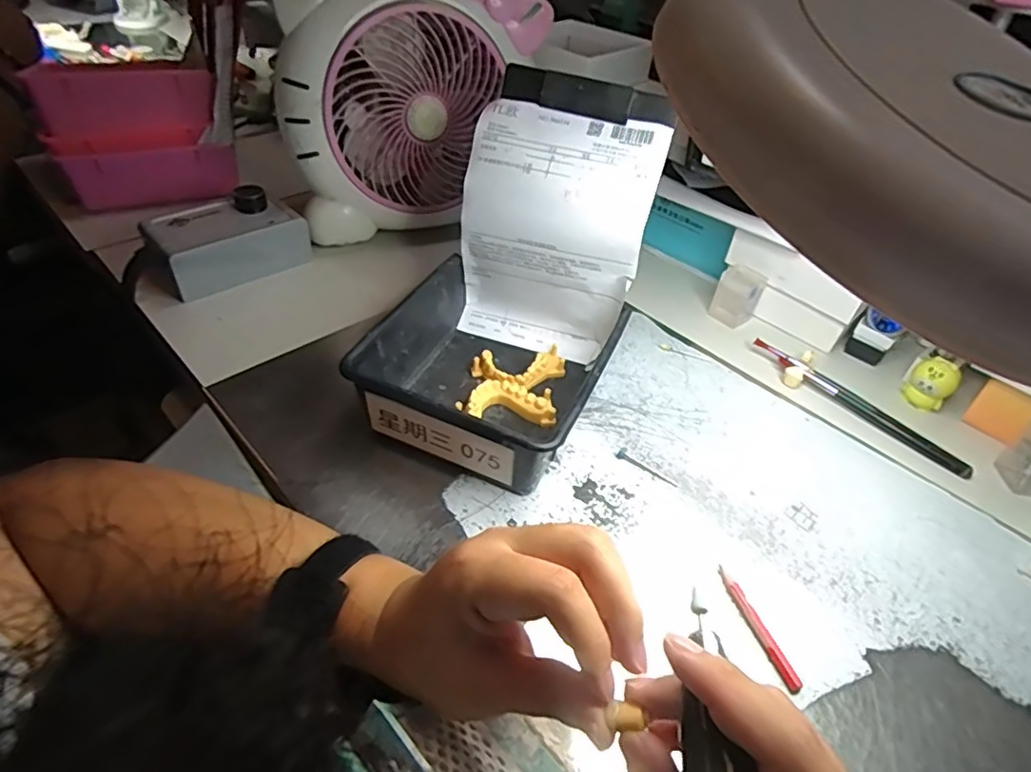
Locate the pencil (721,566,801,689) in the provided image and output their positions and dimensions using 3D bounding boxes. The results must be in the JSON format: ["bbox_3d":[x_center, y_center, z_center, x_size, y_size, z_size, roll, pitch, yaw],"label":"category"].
[{"bbox_3d":[0.143,0.140,0.347,0.008,0.004,0.076,-10,45,-17],"label":"pencil"}]

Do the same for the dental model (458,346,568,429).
[{"bbox_3d":[0.000,-0.003,0.479,0.073,0.022,0.093,10,43,4],"label":"dental model"}]

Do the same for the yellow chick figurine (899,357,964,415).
[{"bbox_3d":[0.356,-0.001,0.503,0.031,0.046,0.033,-29,53,-32],"label":"yellow chick figurine"}]

